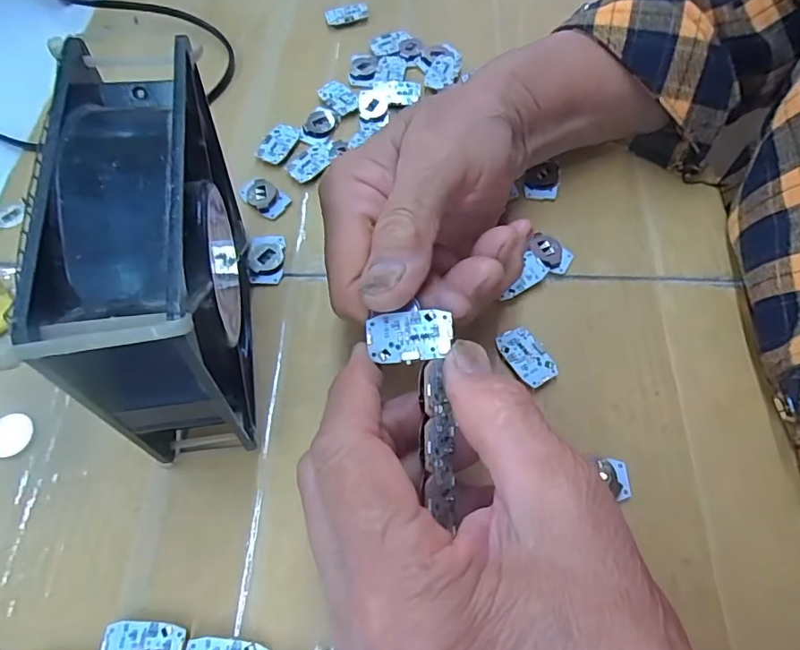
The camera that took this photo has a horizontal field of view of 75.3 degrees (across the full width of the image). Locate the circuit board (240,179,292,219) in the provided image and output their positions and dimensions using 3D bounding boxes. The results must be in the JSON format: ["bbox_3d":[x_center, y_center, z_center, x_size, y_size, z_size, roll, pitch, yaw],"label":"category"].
[{"bbox_3d":[-0.076,-0.072,0.290,0.027,0.004,0.018,33,68,16],"label":"circuit board"}]

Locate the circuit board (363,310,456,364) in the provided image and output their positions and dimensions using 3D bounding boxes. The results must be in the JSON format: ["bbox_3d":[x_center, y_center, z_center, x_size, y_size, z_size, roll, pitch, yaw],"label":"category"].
[{"bbox_3d":[0.003,0.004,0.181,0.030,0.005,0.017,-5,63,-2],"label":"circuit board"}]

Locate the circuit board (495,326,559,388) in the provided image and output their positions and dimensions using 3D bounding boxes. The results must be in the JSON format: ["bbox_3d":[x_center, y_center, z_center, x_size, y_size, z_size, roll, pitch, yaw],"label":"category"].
[{"bbox_3d":[0.059,0.015,0.244,0.018,0.004,0.030,-25,65,-12],"label":"circuit board"}]

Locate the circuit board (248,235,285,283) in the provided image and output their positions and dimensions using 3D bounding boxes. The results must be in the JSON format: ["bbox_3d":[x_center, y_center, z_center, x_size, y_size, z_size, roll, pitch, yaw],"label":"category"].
[{"bbox_3d":[-0.070,-0.035,0.272,0.018,0.006,0.027,-5,63,-2],"label":"circuit board"}]

